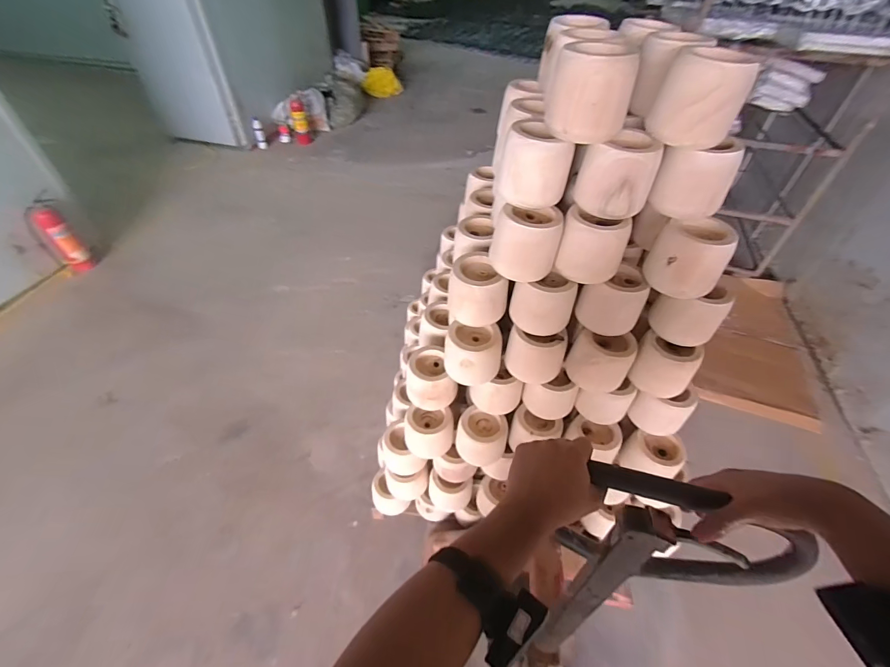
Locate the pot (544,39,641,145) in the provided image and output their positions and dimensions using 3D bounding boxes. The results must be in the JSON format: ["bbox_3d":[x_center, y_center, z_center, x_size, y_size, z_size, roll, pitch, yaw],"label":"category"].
[{"bbox_3d":[0.243,-0.403,0.649,0.128,0.140,0.102,10,35,14],"label":"pot"}]

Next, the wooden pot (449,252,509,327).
[{"bbox_3d":[0.074,-0.092,0.892,0.116,0.142,0.104,28,42,34],"label":"wooden pot"}]

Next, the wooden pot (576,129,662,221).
[{"bbox_3d":[0.320,-0.294,0.723,0.105,0.132,0.101,-16,37,-24],"label":"wooden pot"}]

